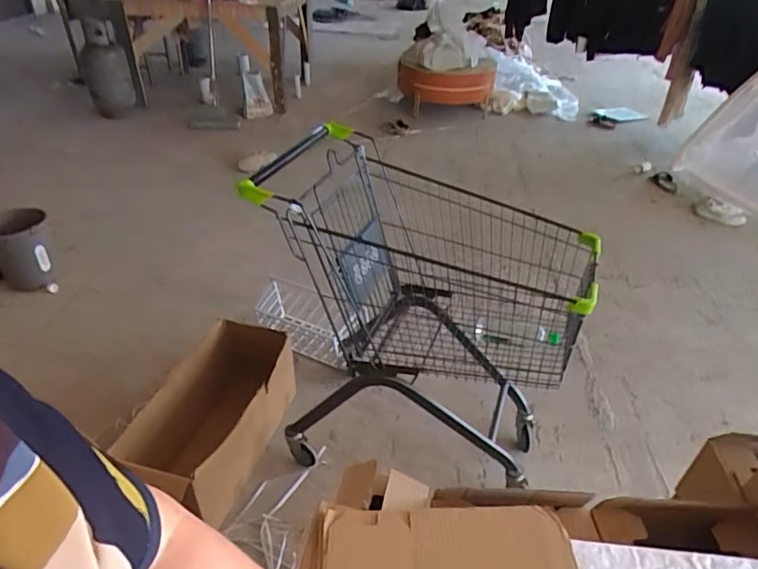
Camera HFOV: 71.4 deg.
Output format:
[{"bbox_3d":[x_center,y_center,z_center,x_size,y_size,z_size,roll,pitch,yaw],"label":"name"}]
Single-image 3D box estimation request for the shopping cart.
[{"bbox_3d":[0.126,0.089,1.443,0.754,0.765,0.520,13,37,17],"label":"shopping cart"}]

